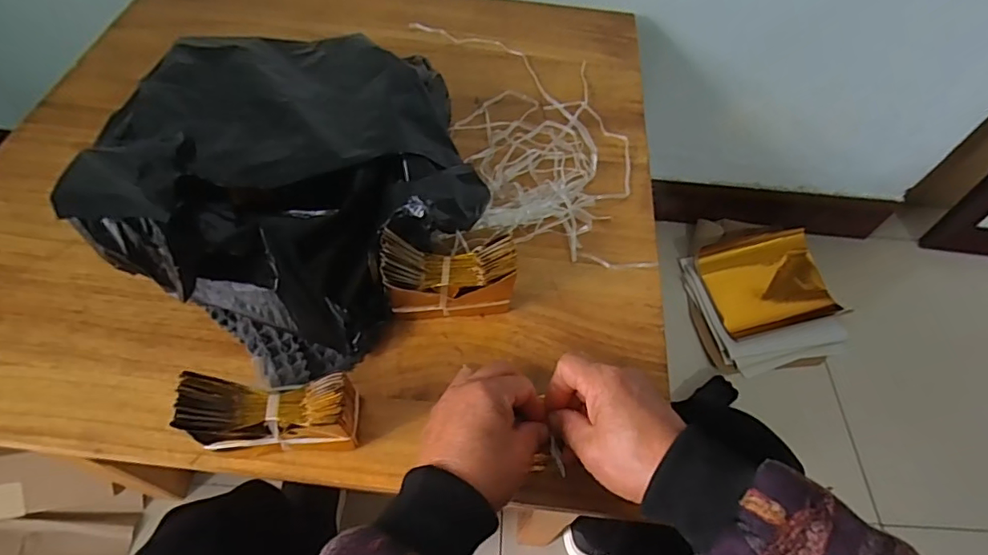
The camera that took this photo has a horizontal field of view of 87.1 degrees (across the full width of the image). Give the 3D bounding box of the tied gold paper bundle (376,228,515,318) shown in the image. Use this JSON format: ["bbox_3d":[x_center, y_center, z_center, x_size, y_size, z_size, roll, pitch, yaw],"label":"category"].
[{"bbox_3d":[-0.036,-0.004,0.430,0.104,0.072,0.057,-3,57,-7],"label":"tied gold paper bundle"}]

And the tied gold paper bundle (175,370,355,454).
[{"bbox_3d":[-0.148,0.094,0.359,0.104,0.073,0.042,-1,57,-6],"label":"tied gold paper bundle"}]

